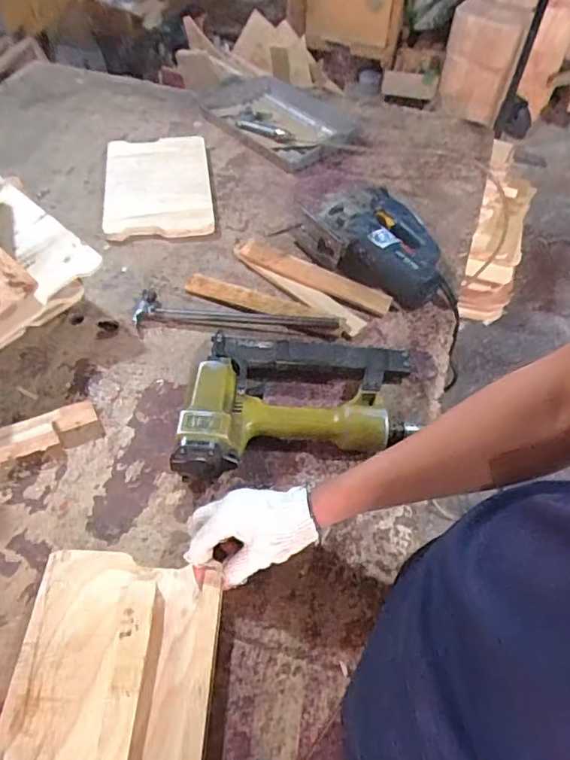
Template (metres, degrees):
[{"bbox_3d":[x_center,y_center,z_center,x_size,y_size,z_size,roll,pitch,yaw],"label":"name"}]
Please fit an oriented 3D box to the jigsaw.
[{"bbox_3d":[0.156,-0.216,0.872,0.195,0.073,0.225,-23,56,-18],"label":"jigsaw"}]

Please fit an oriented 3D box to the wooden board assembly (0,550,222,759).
[{"bbox_3d":[-0.162,0.298,0.491,0.180,0.022,0.275,1,53,3],"label":"wooden board assembly"}]

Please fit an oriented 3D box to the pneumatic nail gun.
[{"bbox_3d":[0.020,0.019,0.687,0.288,0.069,0.217,0,53,2],"label":"pneumatic nail gun"}]

